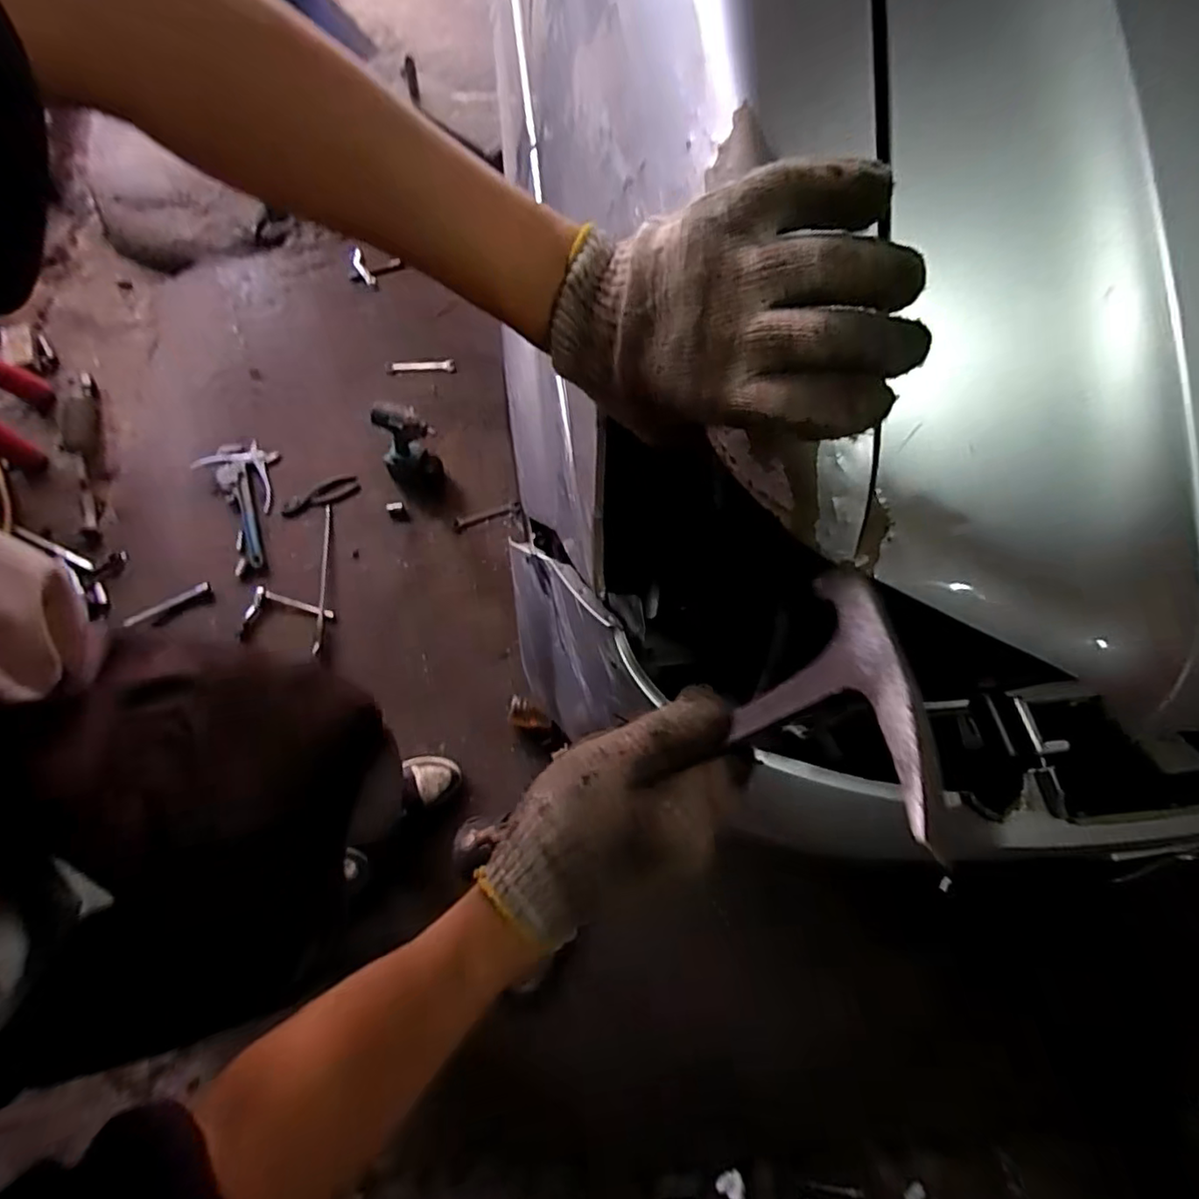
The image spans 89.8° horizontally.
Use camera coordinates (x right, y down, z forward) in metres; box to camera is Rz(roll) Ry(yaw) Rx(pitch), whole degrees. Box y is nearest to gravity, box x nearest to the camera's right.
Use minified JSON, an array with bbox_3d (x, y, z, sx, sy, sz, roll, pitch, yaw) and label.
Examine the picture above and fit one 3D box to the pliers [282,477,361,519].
[{"bbox_3d":[-0.718,-0.264,1.553,0.194,0.021,0.063,-29,77,-20],"label":"pliers"}]

